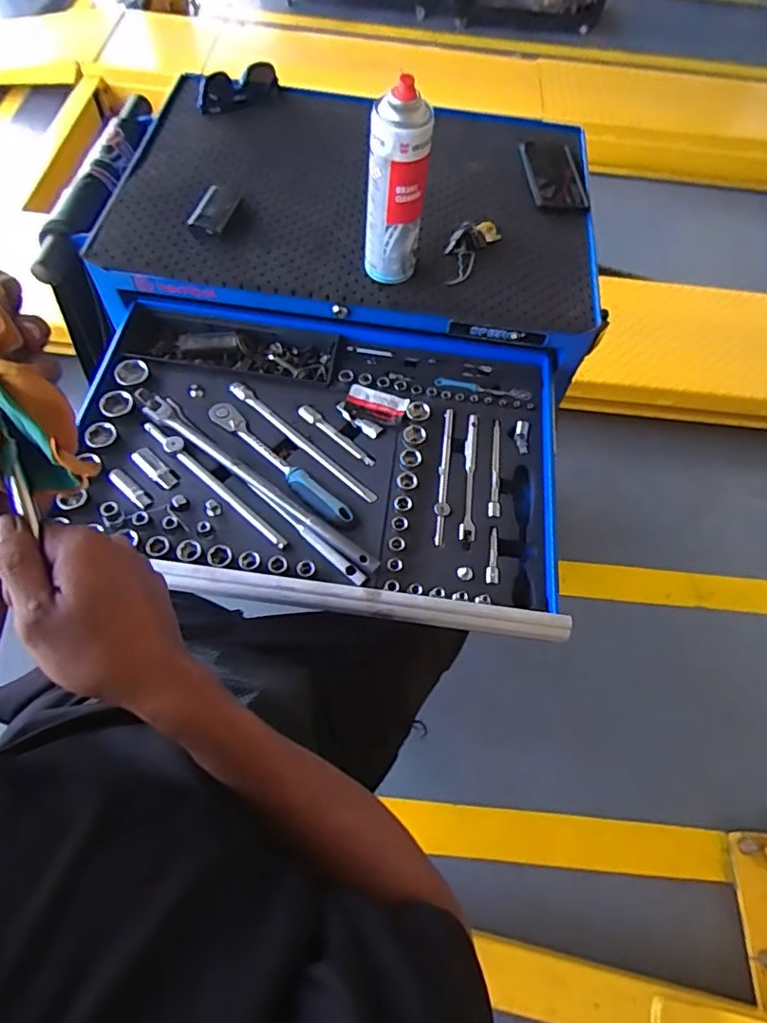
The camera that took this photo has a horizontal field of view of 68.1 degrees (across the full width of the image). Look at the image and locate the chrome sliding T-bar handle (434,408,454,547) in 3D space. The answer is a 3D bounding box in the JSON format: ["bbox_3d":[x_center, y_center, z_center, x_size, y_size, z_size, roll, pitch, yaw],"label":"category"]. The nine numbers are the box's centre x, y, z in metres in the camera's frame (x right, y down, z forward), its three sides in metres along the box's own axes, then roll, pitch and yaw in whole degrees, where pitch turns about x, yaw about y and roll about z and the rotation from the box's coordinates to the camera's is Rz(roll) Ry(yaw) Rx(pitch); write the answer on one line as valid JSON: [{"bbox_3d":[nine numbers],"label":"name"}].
[{"bbox_3d":[0.078,-0.048,0.709,0.018,0.012,0.196,8,62,1],"label":"chrome sliding T-bar handle"}]

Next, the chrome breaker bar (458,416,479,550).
[{"bbox_3d":[0.107,-0.042,0.712,0.020,0.010,0.195,6,62,0],"label":"chrome breaker bar"}]

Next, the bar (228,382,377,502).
[{"bbox_3d":[-0.103,-0.090,0.721,0.244,0.016,0.022,38,67,15],"label":"bar"}]

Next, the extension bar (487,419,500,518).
[{"bbox_3d":[0.141,-0.057,0.722,0.015,0.011,0.145,6,64,0],"label":"extension bar"}]

